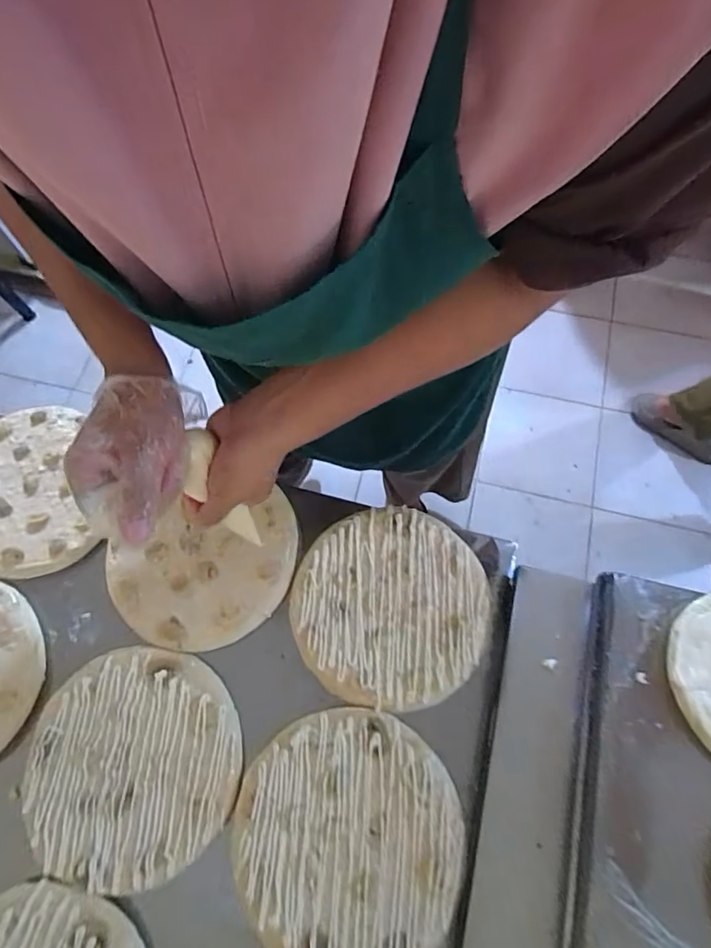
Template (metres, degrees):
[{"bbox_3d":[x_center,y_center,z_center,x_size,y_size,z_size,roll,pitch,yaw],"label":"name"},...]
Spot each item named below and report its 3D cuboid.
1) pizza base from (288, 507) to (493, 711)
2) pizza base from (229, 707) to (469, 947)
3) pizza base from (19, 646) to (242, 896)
[{"bbox_3d":[0.034,0.131,0.512,0.197,0.011,0.192,0,68,1],"label":"pizza base"},{"bbox_3d":[-0.007,0.319,0.437,0.195,0.017,0.194,-11,69,-4],"label":"pizza base"},{"bbox_3d":[-0.212,0.272,0.472,0.200,0.013,0.189,3,68,2],"label":"pizza base"}]

